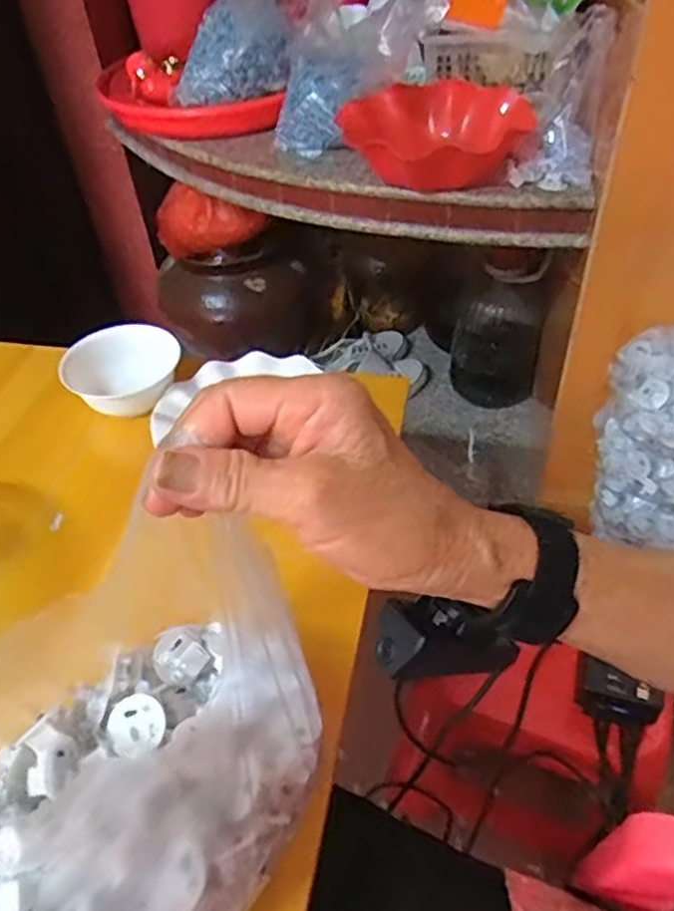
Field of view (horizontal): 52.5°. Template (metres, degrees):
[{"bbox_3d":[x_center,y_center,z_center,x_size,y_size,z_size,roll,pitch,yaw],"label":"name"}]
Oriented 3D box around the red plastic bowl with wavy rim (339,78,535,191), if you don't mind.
[{"bbox_3d":[0.126,-0.392,0.836,0.199,0.062,0.216,-2,45,2],"label":"red plastic bowl with wavy rim"}]

